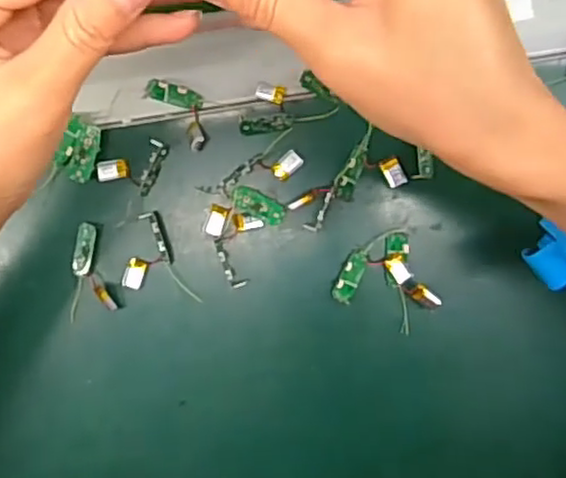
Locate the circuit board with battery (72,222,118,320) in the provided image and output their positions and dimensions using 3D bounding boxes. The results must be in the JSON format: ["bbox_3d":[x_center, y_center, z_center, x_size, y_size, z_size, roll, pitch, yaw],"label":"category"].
[{"bbox_3d":[-0.104,0.017,0.355,0.025,0.007,0.048,-11,94,1],"label":"circuit board with battery"}]

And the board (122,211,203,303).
[{"bbox_3d":[-0.061,0.008,0.355,0.040,0.005,0.042,8,94,-1],"label":"board"}]

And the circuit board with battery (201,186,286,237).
[{"bbox_3d":[-0.021,-0.015,0.353,0.042,0.008,0.022,-10,94,1],"label":"circuit board with battery"}]

